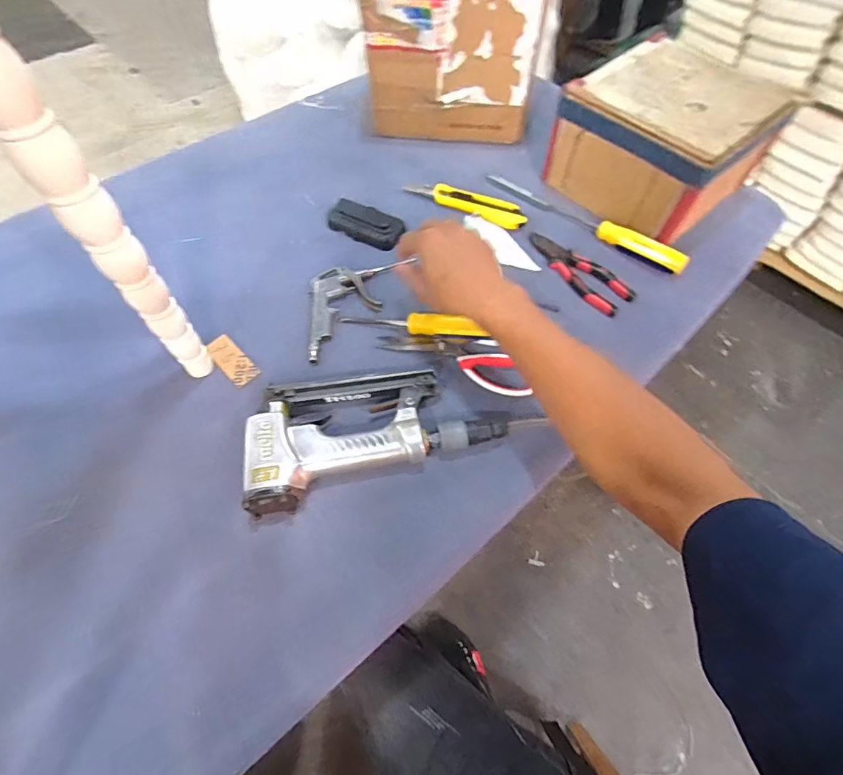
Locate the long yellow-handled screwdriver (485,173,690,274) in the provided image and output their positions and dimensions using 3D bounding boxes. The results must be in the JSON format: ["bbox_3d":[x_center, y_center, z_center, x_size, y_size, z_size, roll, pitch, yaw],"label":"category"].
[{"bbox_3d":[0.213,-0.240,0.605,0.303,0.029,0.026,40,67,19],"label":"long yellow-handled screwdriver"}]

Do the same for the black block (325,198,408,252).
[{"bbox_3d":[-0.076,-0.219,0.606,0.112,0.019,0.057,29,64,14],"label":"black block"}]

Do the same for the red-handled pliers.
[{"bbox_3d":[0.200,-0.151,0.579,0.049,0.025,0.151,-35,67,-19],"label":"red-handled pliers"}]

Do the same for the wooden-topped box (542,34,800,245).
[{"bbox_3d":[0.323,-0.333,0.606,0.217,0.127,0.210,-33,64,-19],"label":"wooden-topped box"}]

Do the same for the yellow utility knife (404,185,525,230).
[{"bbox_3d":[0.063,-0.264,0.633,0.180,0.028,0.038,27,63,13],"label":"yellow utility knife"}]

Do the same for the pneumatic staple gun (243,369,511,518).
[{"bbox_3d":[-0.052,0.035,0.452,0.242,0.043,0.120,-14,62,-9],"label":"pneumatic staple gun"}]

